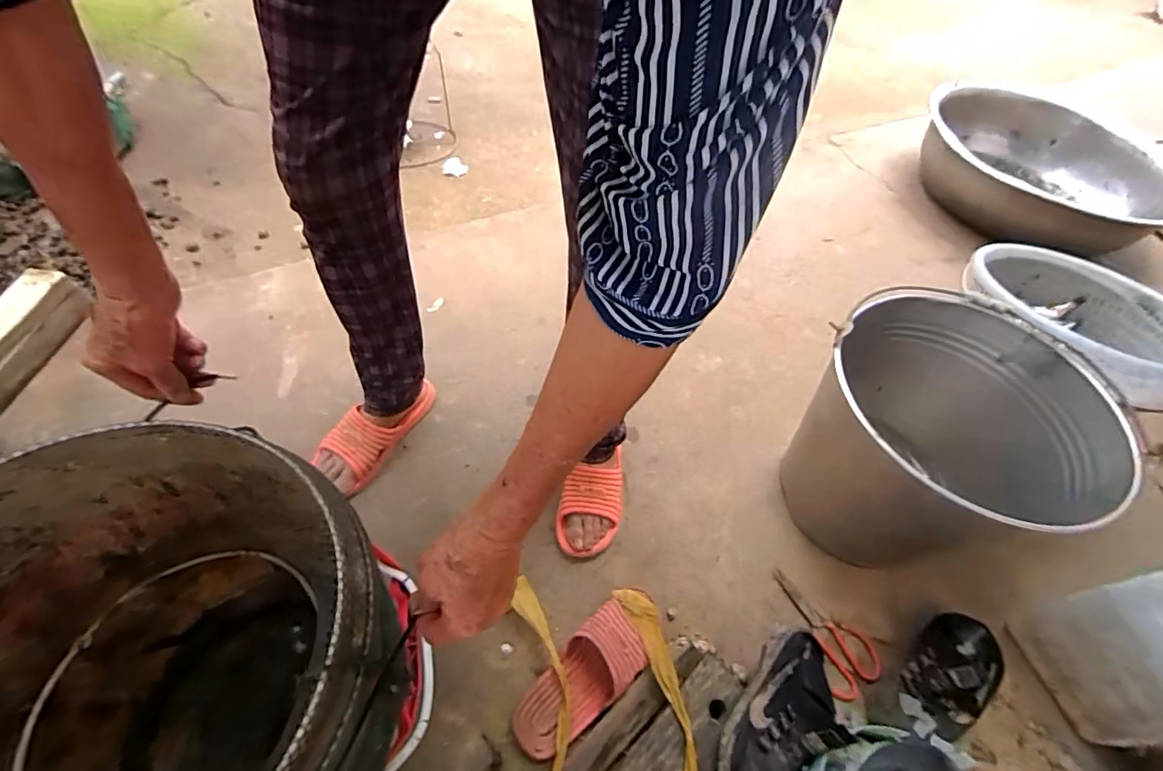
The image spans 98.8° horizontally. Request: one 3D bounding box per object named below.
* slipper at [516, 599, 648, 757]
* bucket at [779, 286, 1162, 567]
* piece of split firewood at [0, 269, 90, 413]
[{"bbox_3d":[0.000,0.351,0.592,0.179,0.049,0.079,-36,67,-28],"label":"slipper"},{"bbox_3d":[0.453,0.049,0.704,0.323,0.258,0.347,4,55,-6],"label":"bucket"},{"bbox_3d":[-0.872,-0.074,0.765,0.070,0.086,0.242,12,55,0],"label":"piece of split firewood"}]

